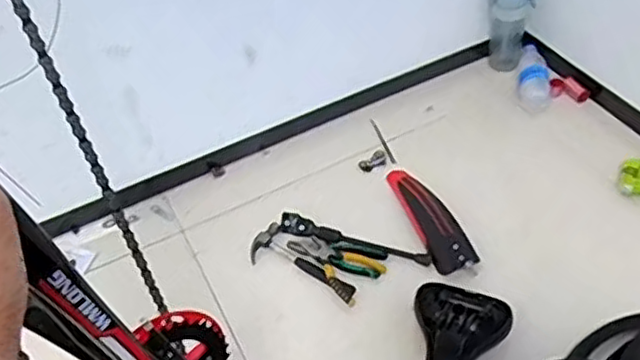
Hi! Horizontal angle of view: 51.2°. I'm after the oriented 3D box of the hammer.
[{"bbox_3d":[-0.039,0.169,1.245,0.089,0.028,0.241,-37,52,-26],"label":"hammer"}]

